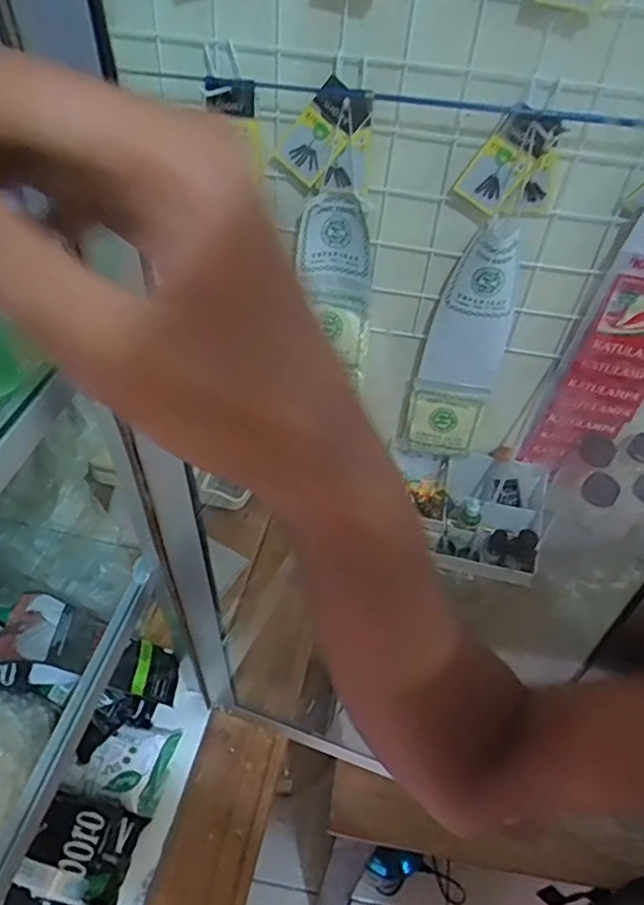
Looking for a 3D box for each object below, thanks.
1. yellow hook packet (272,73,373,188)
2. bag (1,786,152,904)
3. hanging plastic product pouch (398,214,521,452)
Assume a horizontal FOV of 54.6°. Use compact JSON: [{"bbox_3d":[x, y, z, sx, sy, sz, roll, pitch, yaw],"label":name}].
[{"bbox_3d":[0.002,-0.312,0.604,0.050,0.104,0.018,39,44,-20],"label":"yellow hook packet"},{"bbox_3d":[-0.201,0.333,0.476,0.081,0.058,0.137,13,47,7],"label":"bag"},{"bbox_3d":[0.168,-0.119,0.751,0.099,0.304,0.040,15,47,9],"label":"hanging plastic product pouch"}]

